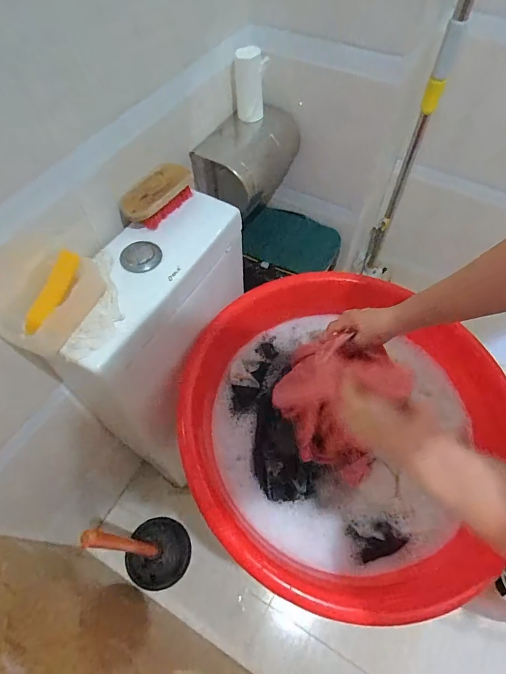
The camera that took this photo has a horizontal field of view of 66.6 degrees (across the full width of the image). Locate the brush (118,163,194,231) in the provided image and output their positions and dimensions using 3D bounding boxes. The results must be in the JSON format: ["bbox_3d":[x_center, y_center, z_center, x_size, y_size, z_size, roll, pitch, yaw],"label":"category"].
[{"bbox_3d":[-0.141,-0.218,0.586,0.065,0.038,0.138,37,65,20],"label":"brush"}]

